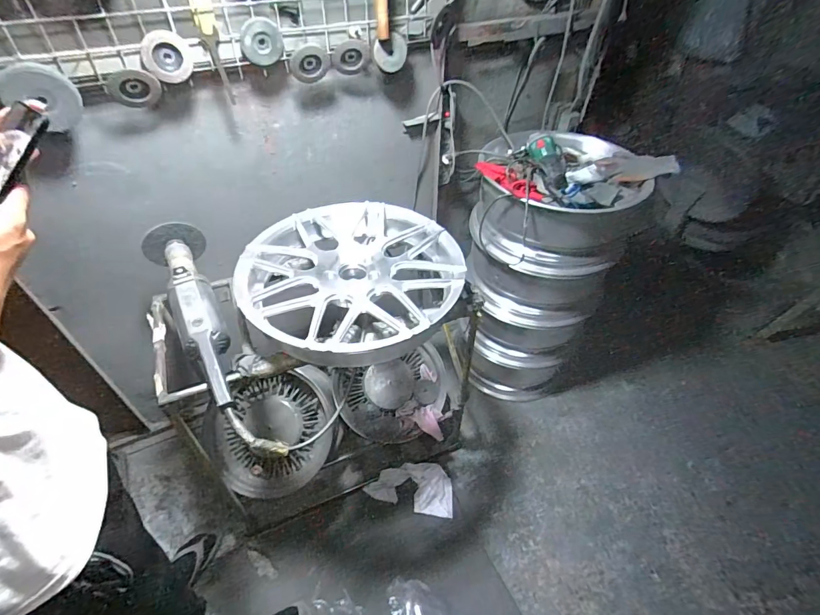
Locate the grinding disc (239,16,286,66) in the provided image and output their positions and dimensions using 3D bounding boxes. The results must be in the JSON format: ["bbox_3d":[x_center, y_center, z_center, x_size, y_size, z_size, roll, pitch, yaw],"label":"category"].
[{"bbox_3d":[-0.317,-0.569,0.895,0.087,0.089,0.012,-12,44,-11],"label":"grinding disc"}]

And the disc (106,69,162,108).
[{"bbox_3d":[-0.559,-0.445,0.848,0.090,0.070,0.012,-19,46,-19],"label":"disc"}]

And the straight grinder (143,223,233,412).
[{"bbox_3d":[-0.461,-0.012,0.894,0.134,0.097,0.506,-23,48,-22],"label":"straight grinder"}]

